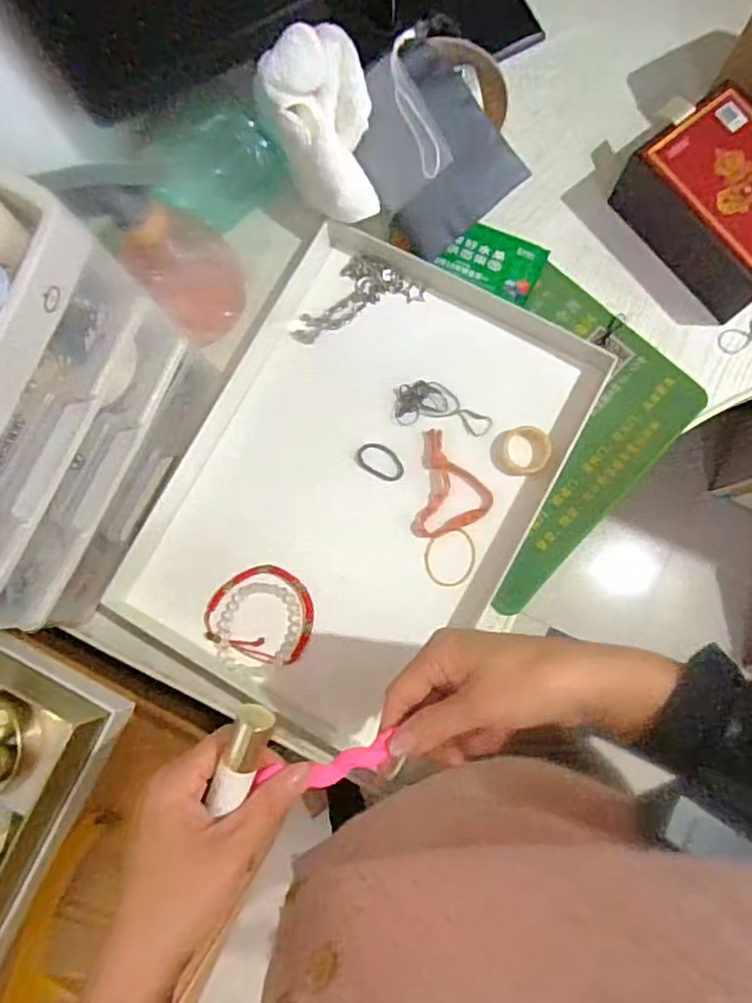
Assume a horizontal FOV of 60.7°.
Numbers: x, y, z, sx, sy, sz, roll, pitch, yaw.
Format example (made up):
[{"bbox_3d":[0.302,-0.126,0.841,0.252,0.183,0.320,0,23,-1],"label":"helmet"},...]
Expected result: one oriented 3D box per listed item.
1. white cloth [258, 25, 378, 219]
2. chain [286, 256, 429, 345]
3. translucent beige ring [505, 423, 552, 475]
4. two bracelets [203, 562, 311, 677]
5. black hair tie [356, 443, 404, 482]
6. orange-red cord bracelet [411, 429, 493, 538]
[{"bbox_3d":[-0.039,-0.275,0.480,0.077,0.065,0.124,-24,119,-9],"label":"white cloth"},{"bbox_3d":[-0.021,-0.170,0.525,0.110,0.008,0.052,-21,82,1],"label":"chain"},{"bbox_3d":[0.116,-0.039,0.490,0.035,0.010,0.036,0,82,3],"label":"translucent beige ring"},{"bbox_3d":[-0.089,0.091,0.491,0.080,0.004,0.077,-23,82,0],"label":"two bracelets"},{"bbox_3d":[0.004,-0.030,0.500,0.039,0.005,0.022,31,85,7],"label":"black hair tie"},{"bbox_3d":[0.061,-0.011,0.495,0.057,0.017,0.081,7,83,4],"label":"orange-red cord bracelet"}]

